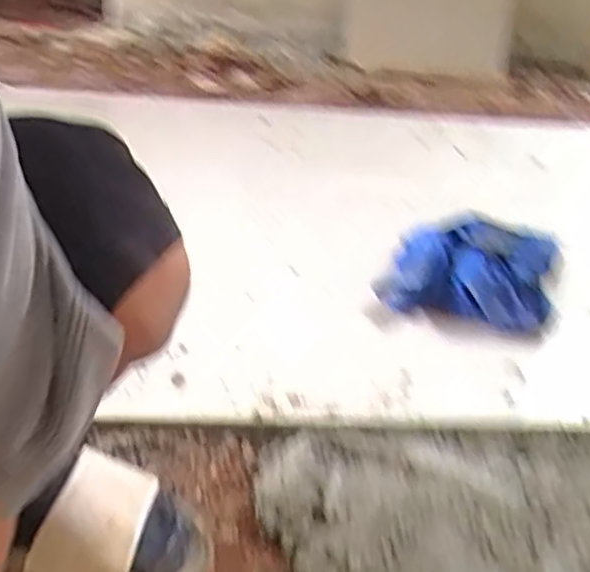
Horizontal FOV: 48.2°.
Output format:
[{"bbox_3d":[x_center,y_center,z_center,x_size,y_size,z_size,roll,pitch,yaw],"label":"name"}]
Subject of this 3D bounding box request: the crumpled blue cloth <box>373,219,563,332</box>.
[{"bbox_3d":[0.243,-0.021,0.917,0.230,0.087,0.161,11,32,10],"label":"crumpled blue cloth"}]

